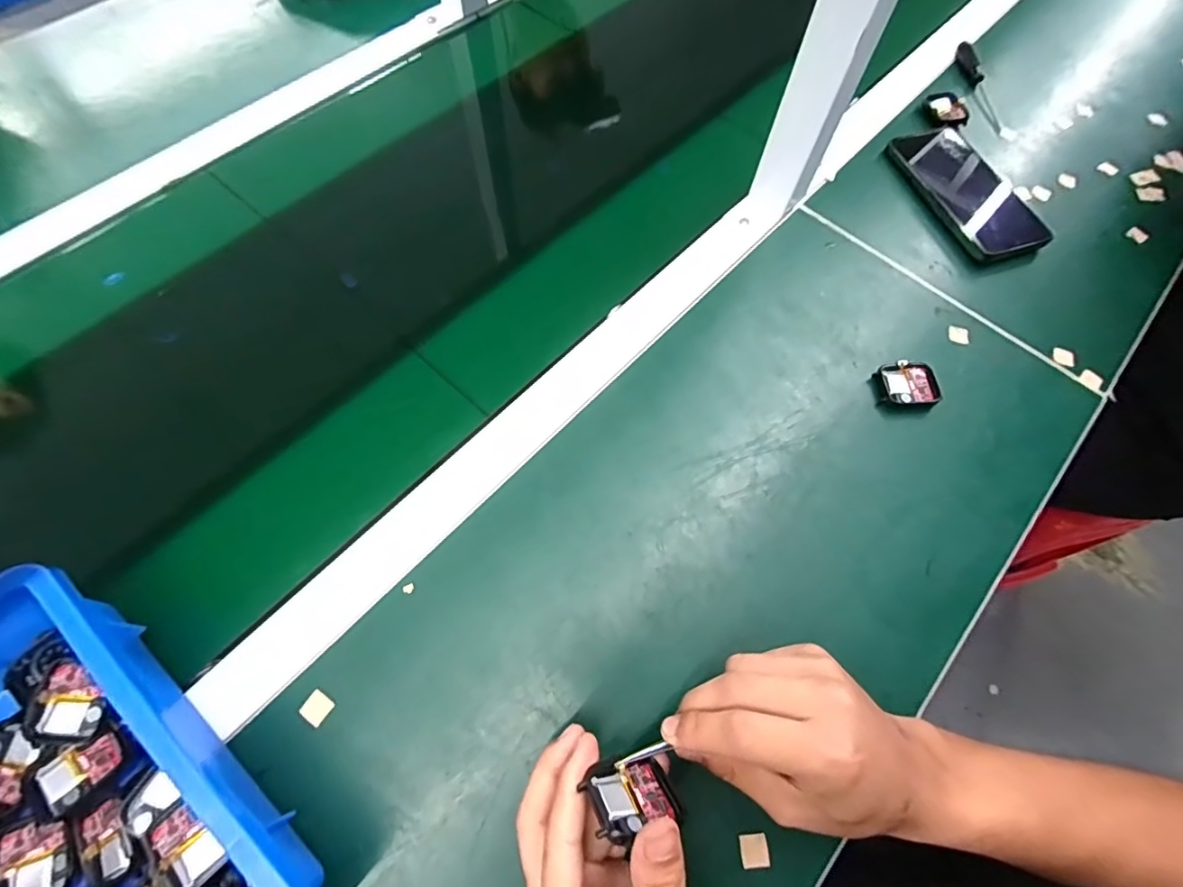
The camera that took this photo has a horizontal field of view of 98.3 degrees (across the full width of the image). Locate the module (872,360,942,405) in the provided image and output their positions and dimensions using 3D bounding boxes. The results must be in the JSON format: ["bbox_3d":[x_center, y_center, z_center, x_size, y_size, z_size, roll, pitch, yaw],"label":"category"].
[{"bbox_3d":[0.250,-0.047,0.406,0.048,0.010,0.036,-6,68,-4],"label":"module"}]

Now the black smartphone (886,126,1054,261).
[{"bbox_3d":[0.368,-0.247,0.498,0.091,0.009,0.161,-19,70,-9],"label":"black smartphone"}]

